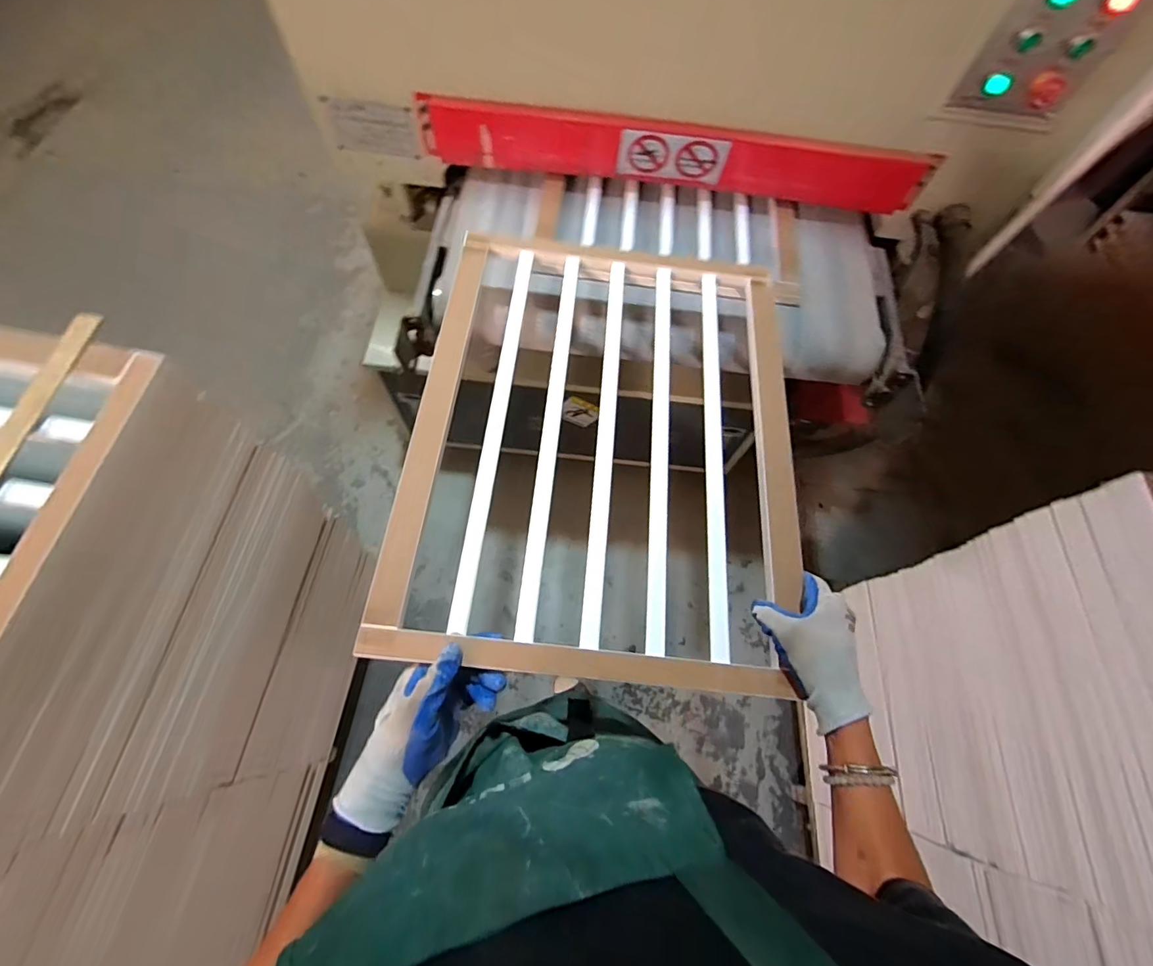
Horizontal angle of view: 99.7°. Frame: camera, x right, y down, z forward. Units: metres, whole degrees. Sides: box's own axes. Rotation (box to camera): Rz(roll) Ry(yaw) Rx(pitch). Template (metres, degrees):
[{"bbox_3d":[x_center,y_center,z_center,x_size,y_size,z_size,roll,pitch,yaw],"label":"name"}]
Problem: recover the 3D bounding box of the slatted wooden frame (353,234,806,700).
[{"bbox_3d":[0.039,-0.079,0.617,0.462,0.030,0.606,7,66,-3],"label":"slatted wooden frame"}]

